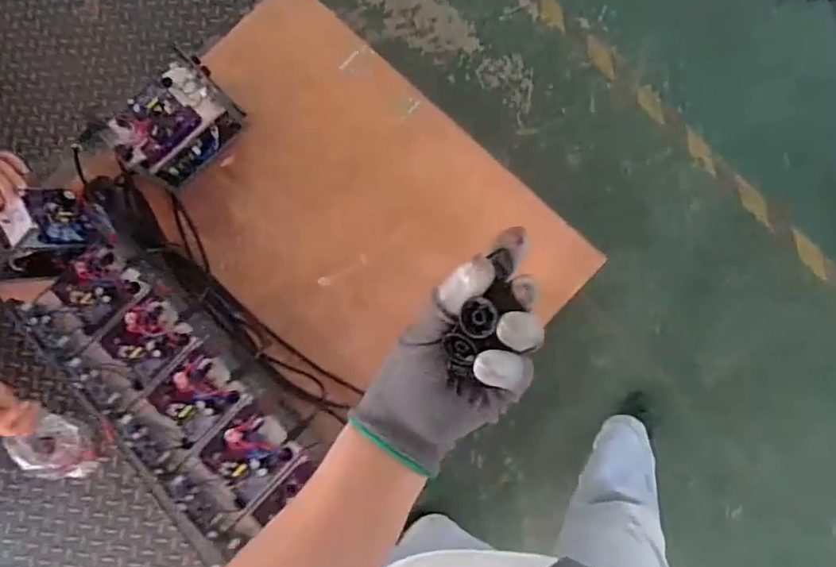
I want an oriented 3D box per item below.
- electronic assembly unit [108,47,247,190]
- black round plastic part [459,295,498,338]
[{"bbox_3d":[-0.497,-0.332,1.188,0.135,0.149,0.236,43,86,9],"label":"electronic assembly unit"},{"bbox_3d":[0.033,0.019,0.310,0.018,0.007,0.021,6,85,7],"label":"black round plastic part"}]

